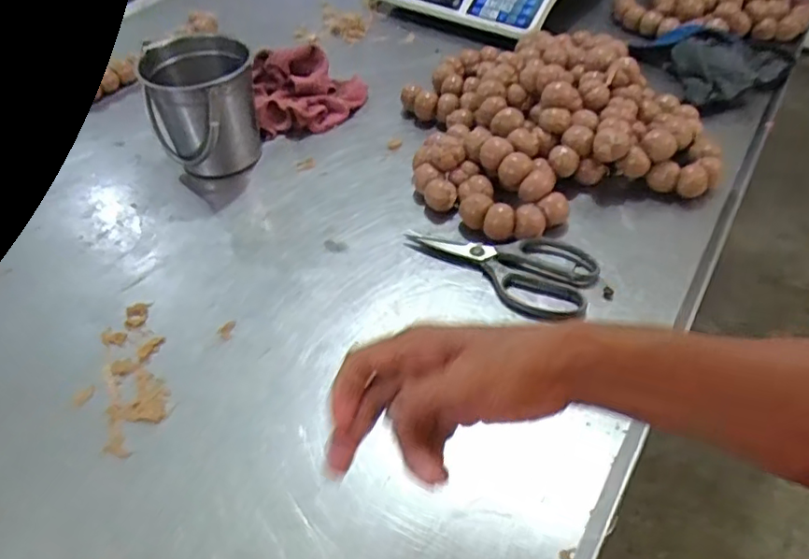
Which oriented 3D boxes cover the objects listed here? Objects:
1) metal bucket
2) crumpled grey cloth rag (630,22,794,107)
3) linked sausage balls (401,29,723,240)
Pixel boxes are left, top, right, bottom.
[{"bbox_3d":[-0.239,-0.201,0.719,0.116,0.145,0.116,-1,48,1],"label":"metal bucket"},{"bbox_3d":[0.469,-0.332,0.897,0.220,0.050,0.154,-5,49,-4],"label":"crumpled grey cloth rag"},{"bbox_3d":[0.170,-0.215,0.755,0.351,0.097,0.339,-1,48,1],"label":"linked sausage balls"}]

